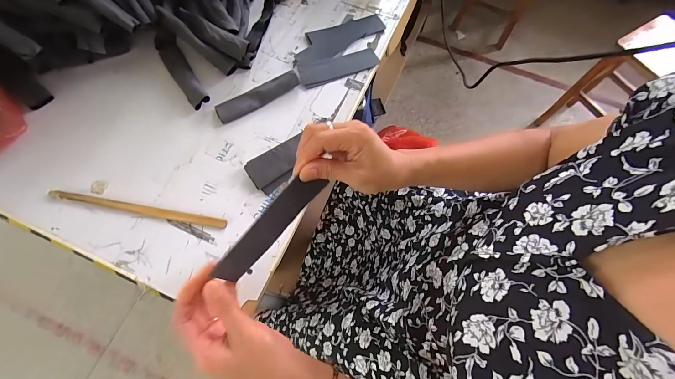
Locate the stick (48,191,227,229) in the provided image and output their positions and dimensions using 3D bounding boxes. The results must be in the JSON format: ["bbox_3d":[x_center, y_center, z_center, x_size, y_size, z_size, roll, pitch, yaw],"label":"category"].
[{"bbox_3d":[-0.294,0.028,0.453,0.262,0.006,0.015,10,69,1],"label":"stick"}]

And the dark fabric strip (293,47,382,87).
[{"bbox_3d":[0.000,-0.226,0.562,0.151,0.011,0.049,-19,72,-10],"label":"dark fabric strip"}]

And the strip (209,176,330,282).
[{"bbox_3d":[-0.070,0.037,0.324,0.138,0.004,0.032,-48,120,-11],"label":"strip"}]

